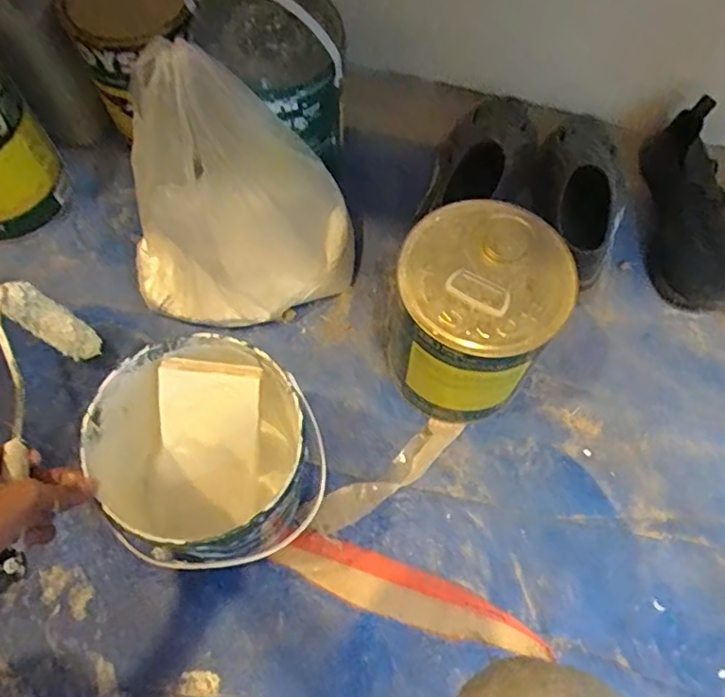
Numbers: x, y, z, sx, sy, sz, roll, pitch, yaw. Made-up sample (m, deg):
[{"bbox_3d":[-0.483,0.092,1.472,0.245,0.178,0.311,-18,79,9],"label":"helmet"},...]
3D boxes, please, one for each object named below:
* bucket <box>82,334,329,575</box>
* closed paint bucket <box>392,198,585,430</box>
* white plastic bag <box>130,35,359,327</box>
[{"bbox_3d":[-0.141,0.111,0.578,0.186,0.232,0.177,0,66,1],"label":"bucket"},{"bbox_3d":[0.113,-0.021,0.649,0.151,0.200,0.164,0,66,1],"label":"closed paint bucket"},{"bbox_3d":[-0.138,-0.155,0.646,0.247,0.300,0.158,-11,67,-4],"label":"white plastic bag"}]

